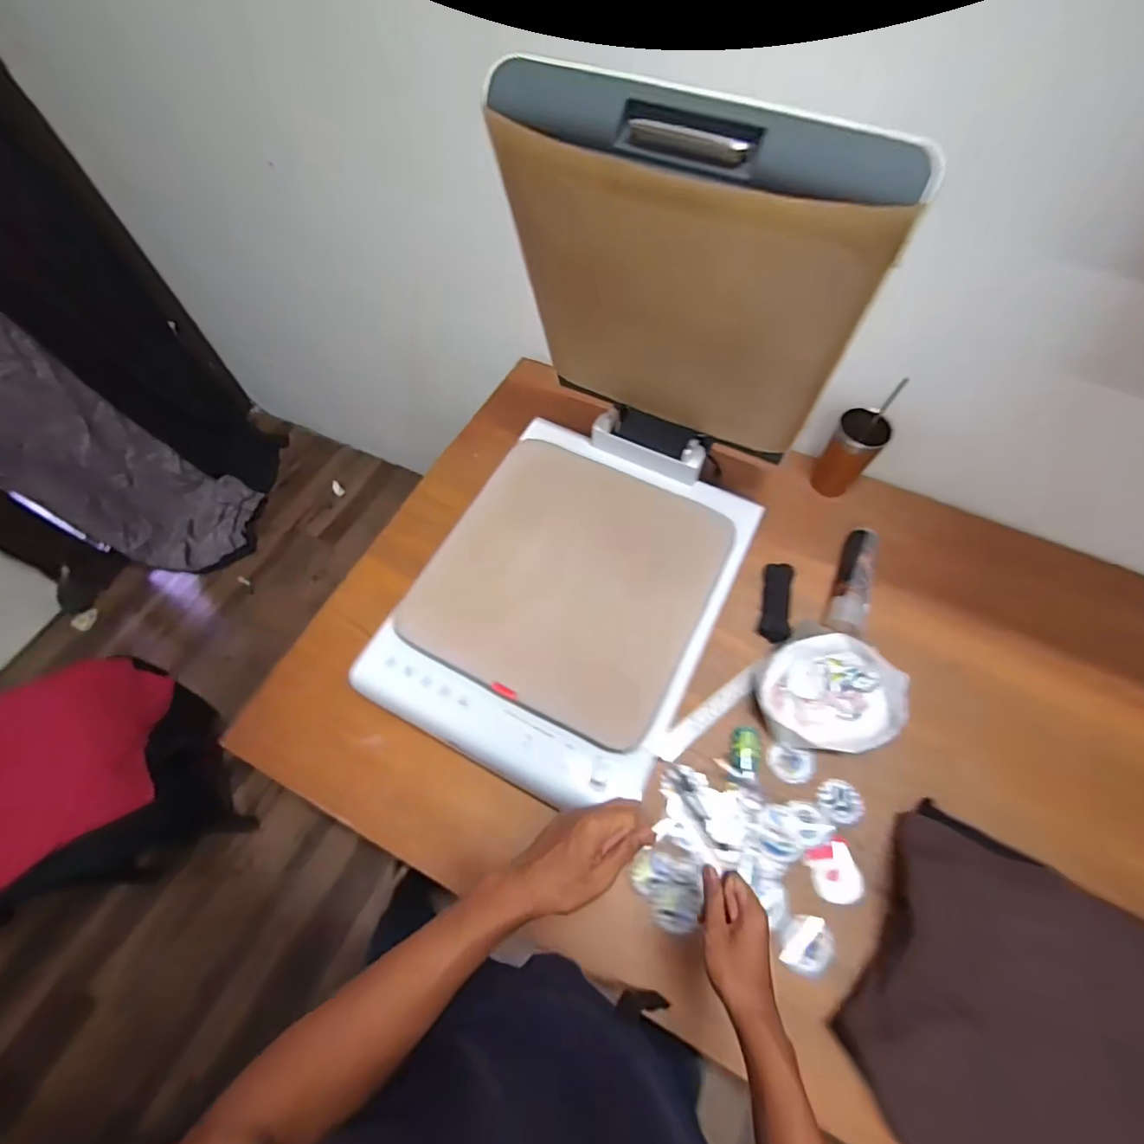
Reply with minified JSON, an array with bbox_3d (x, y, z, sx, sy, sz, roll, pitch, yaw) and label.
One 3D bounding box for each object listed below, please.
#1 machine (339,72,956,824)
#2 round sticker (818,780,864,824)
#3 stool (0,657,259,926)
[{"bbox_3d":[0.012,-0.105,0.584,0.398,0.502,0.574,25,66,13],"label":"machine"},{"bbox_3d":[0.365,0.310,0.714,0.059,0.007,0.055,0,63,0],"label":"round sticker"},{"bbox_3d":[-1.017,0.496,1.202,0.431,0.584,0.425,0,63,0],"label":"stool"}]

